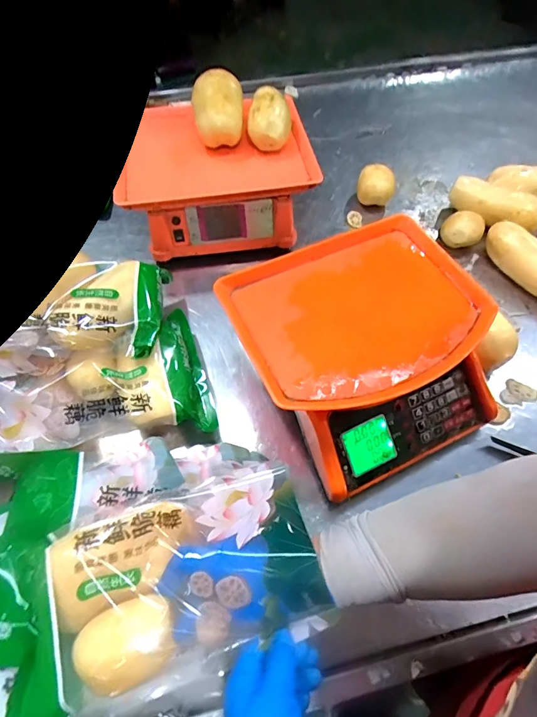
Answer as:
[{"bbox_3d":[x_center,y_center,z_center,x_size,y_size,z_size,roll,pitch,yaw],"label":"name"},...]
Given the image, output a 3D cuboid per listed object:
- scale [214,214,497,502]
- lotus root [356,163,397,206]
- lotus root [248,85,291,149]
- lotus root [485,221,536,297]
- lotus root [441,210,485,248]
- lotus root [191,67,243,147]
[{"bbox_3d":[0.118,-0.017,0.499,0.286,0.101,0.282,-23,62,-13],"label":"scale"},{"bbox_3d":[0.195,-0.308,0.737,0.067,0.054,0.073,11,60,7],"label":"lotus root"},{"bbox_3d":[0.003,-0.366,0.629,0.062,0.056,0.092,7,60,4],"label":"lotus root"},{"bbox_3d":[0.410,-0.140,0.623,0.177,0.058,0.056,39,67,21],"label":"lotus root"},{"bbox_3d":[0.321,-0.210,0.677,0.061,0.054,0.062,21,62,12],"label":"lotus root"},{"bbox_3d":[-0.075,-0.382,0.637,0.080,0.073,0.122,-7,60,-4],"label":"lotus root"}]

